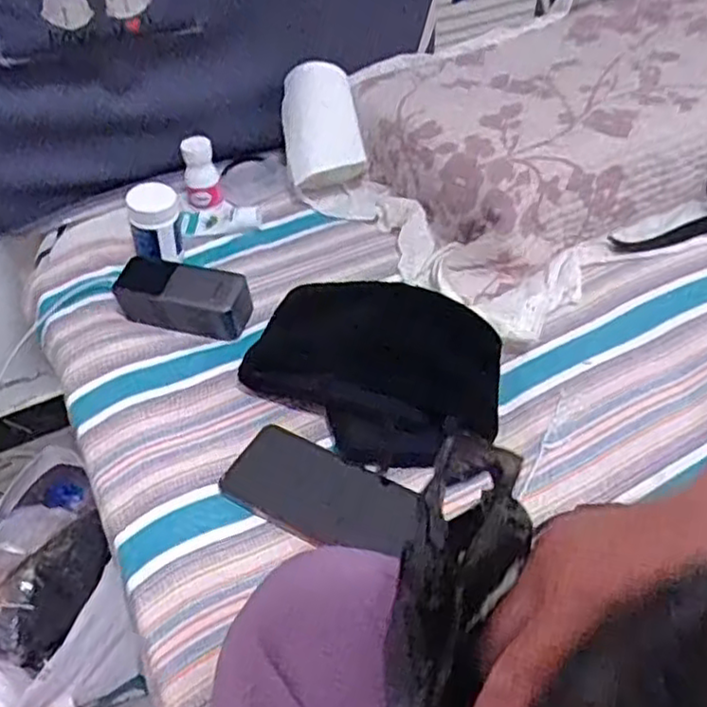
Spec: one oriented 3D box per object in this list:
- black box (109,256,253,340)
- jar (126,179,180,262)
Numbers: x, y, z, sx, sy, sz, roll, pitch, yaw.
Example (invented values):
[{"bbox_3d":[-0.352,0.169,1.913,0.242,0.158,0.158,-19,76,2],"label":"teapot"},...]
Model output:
[{"bbox_3d":[-0.177,-0.059,0.730,0.133,0.051,0.055,12,47,14],"label":"black box"},{"bbox_3d":[-0.223,-0.144,0.778,0.050,0.074,0.060,27,52,26],"label":"jar"}]

